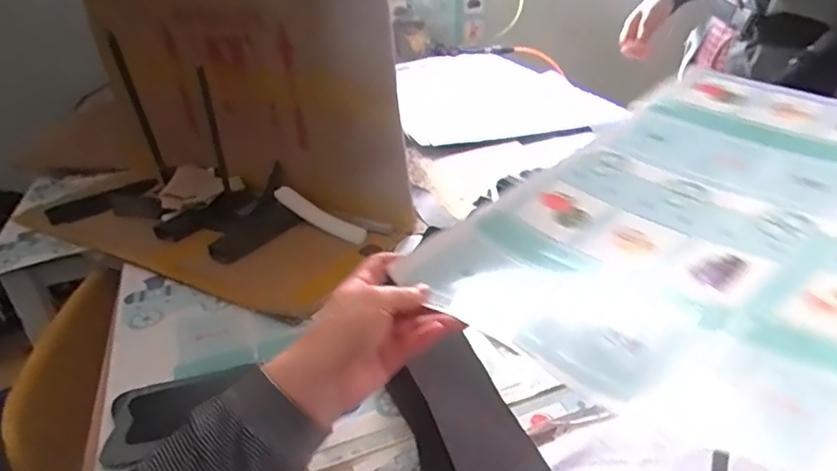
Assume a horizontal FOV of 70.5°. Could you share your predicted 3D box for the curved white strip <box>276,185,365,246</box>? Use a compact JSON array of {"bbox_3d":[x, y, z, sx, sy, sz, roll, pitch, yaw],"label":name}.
[{"bbox_3d":[-0.149,-0.028,0.894,0.173,0.032,0.025,28,39,15],"label":"curved white strip"}]

